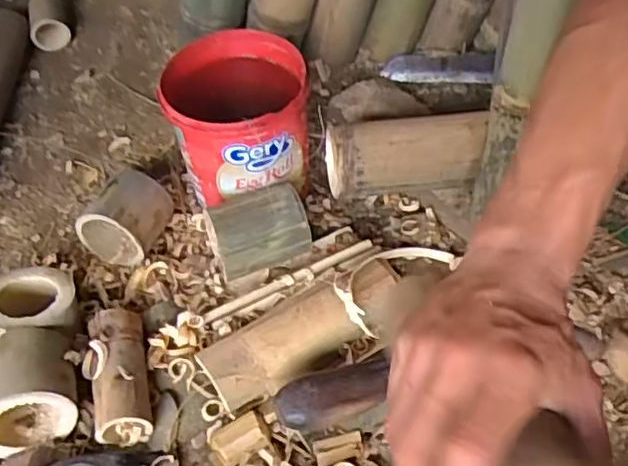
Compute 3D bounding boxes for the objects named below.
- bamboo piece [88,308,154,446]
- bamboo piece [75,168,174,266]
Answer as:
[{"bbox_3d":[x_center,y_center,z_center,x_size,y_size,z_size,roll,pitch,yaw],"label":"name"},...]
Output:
[{"bbox_3d":[-0.165,0.118,0.542,0.046,0.036,0.117,-12,53,-9],"label":"bamboo piece"},{"bbox_3d":[-0.188,-0.016,0.653,0.069,0.084,0.078,20,55,15],"label":"bamboo piece"}]

